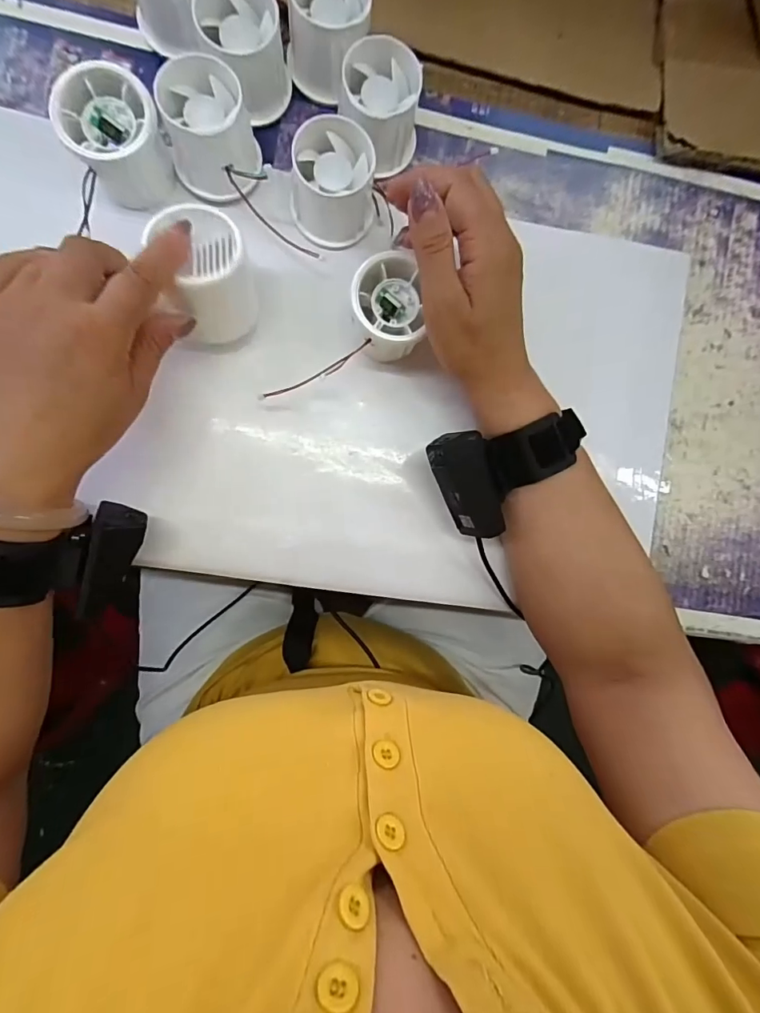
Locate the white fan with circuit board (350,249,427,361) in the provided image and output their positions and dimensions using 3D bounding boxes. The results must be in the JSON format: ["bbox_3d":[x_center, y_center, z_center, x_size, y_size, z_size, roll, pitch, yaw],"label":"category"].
[{"bbox_3d":[0.004,-0.130,0.302,0.045,0.040,0.056,-16,92,-5],"label":"white fan with circuit board"}]

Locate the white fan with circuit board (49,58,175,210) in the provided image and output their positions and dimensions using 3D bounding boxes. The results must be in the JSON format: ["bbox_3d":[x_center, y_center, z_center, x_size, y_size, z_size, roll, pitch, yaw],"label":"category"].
[{"bbox_3d":[-0.164,-0.231,0.288,0.052,0.054,0.053,0,90,-6],"label":"white fan with circuit board"}]

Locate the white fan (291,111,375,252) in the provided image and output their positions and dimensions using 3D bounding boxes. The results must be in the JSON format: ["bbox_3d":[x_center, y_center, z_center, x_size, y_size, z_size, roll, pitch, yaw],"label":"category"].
[{"bbox_3d":[-0.031,-0.213,0.299,0.055,0.046,0.056,-3,90,-6],"label":"white fan"}]

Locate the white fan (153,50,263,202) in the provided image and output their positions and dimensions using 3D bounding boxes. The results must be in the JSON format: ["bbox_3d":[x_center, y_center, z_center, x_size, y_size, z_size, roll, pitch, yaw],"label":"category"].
[{"bbox_3d":[-0.110,-0.240,0.293,0.054,0.047,0.061,-18,92,-5],"label":"white fan"}]

